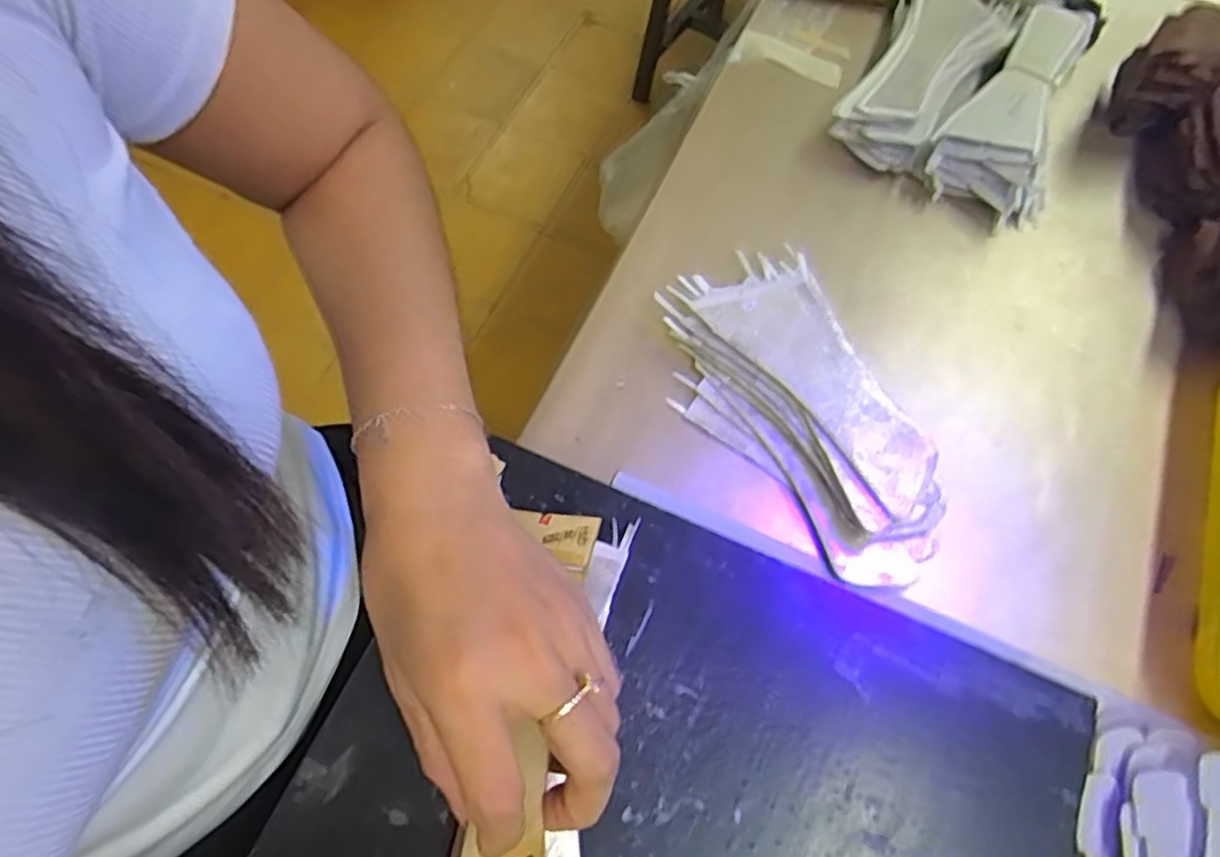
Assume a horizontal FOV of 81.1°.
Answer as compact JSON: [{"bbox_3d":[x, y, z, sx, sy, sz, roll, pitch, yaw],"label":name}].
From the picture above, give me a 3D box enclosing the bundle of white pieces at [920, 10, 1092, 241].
[{"bbox_3d":[0.299,-0.226,0.507,0.080,0.037,0.189,35,69,14],"label":"bundle of white pieces"}]

